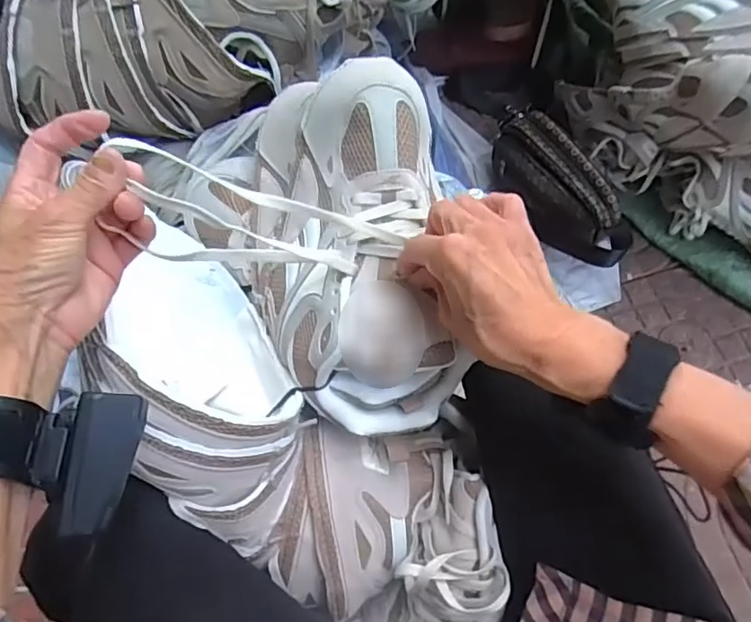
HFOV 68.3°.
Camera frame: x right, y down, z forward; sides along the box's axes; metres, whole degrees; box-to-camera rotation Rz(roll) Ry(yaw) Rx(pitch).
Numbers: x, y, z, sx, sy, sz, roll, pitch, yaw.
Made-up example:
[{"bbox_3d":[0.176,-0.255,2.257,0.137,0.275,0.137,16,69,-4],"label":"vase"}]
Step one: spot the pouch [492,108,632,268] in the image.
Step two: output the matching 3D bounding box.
[{"bbox_3d":[0.262,-0.181,0.805,0.073,0.105,0.267,-31,70,-10],"label":"pouch"}]

